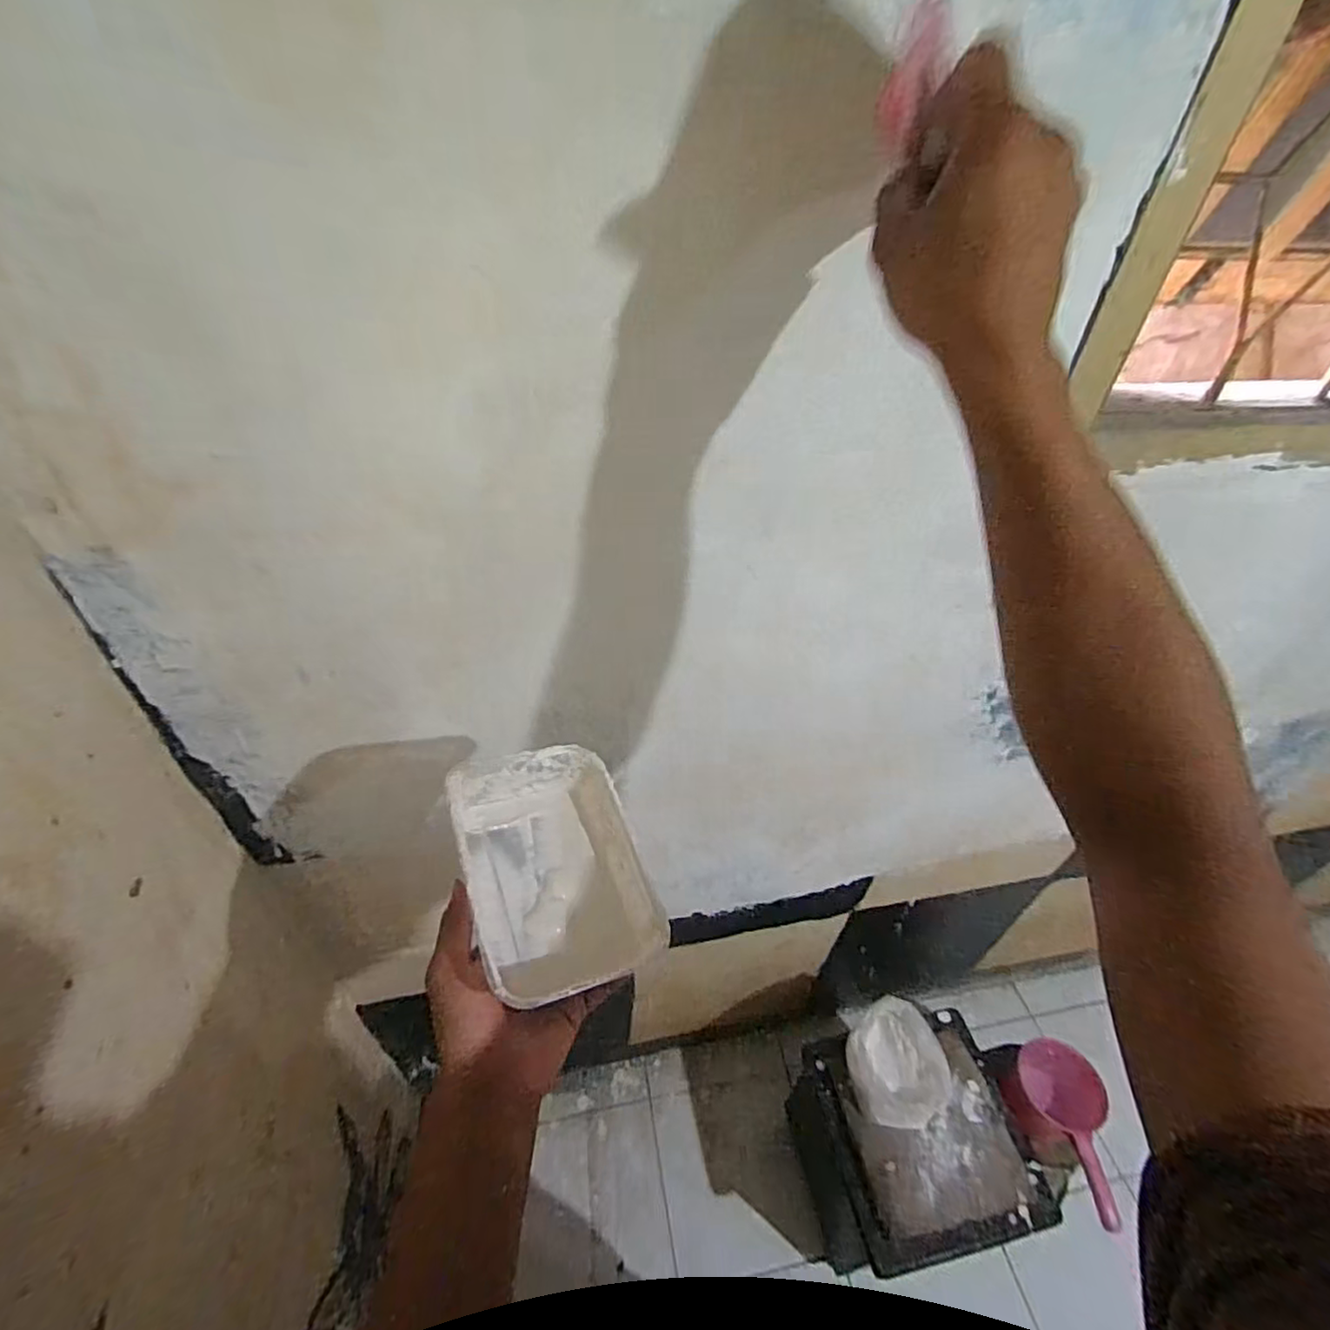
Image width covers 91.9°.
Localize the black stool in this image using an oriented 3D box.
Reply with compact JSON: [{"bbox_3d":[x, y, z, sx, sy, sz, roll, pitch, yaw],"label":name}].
[{"bbox_3d":[0.390,0.819,1.090,0.294,0.375,0.286,-6,44,-9],"label":"black stool"}]

